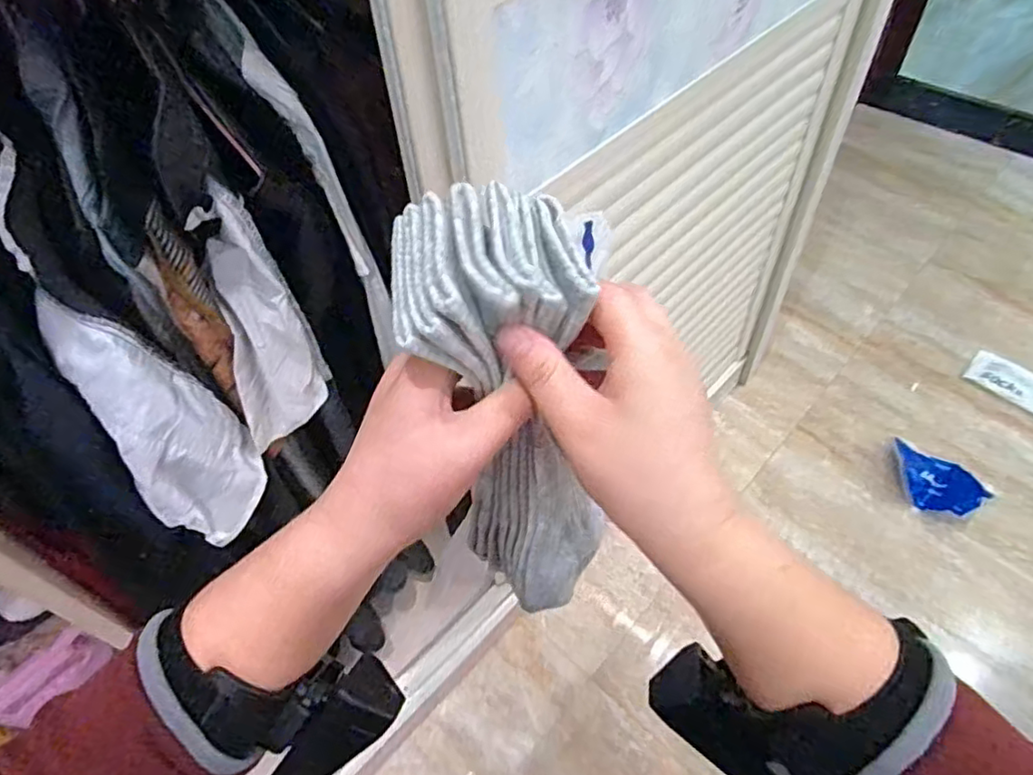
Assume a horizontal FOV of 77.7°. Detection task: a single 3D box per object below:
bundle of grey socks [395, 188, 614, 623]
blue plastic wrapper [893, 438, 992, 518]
[{"bbox_3d":[0.001,0.016,0.296,0.080,0.201,0.058,-11,29,-5],"label":"bundle of grey socks"},{"bbox_3d":[0.980,0.216,1.492,0.202,0.050,0.158,17,55,16],"label":"blue plastic wrapper"}]

